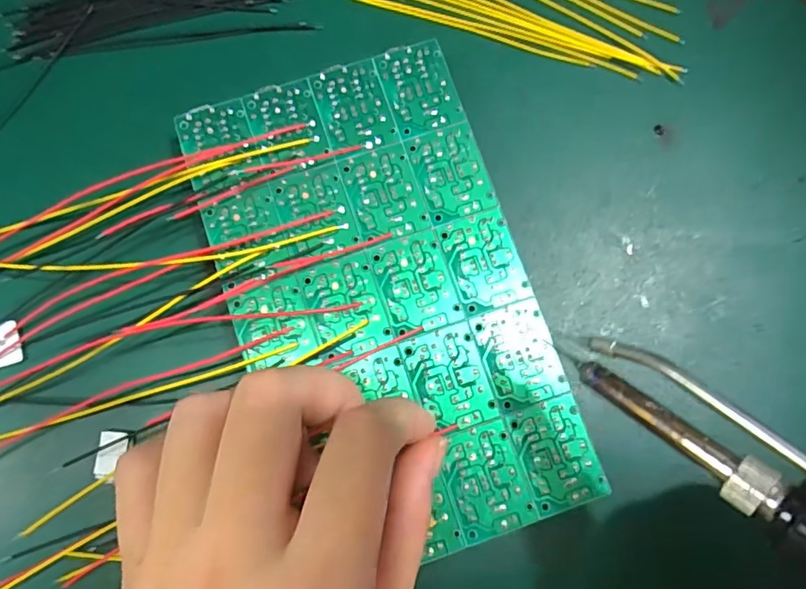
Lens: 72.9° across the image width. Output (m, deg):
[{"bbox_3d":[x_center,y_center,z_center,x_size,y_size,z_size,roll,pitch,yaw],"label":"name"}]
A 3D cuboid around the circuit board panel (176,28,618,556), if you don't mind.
[{"bbox_3d":[-0.007,0.000,0.190,0.100,0.004,0.172,-19,81,-5],"label":"circuit board panel"}]

